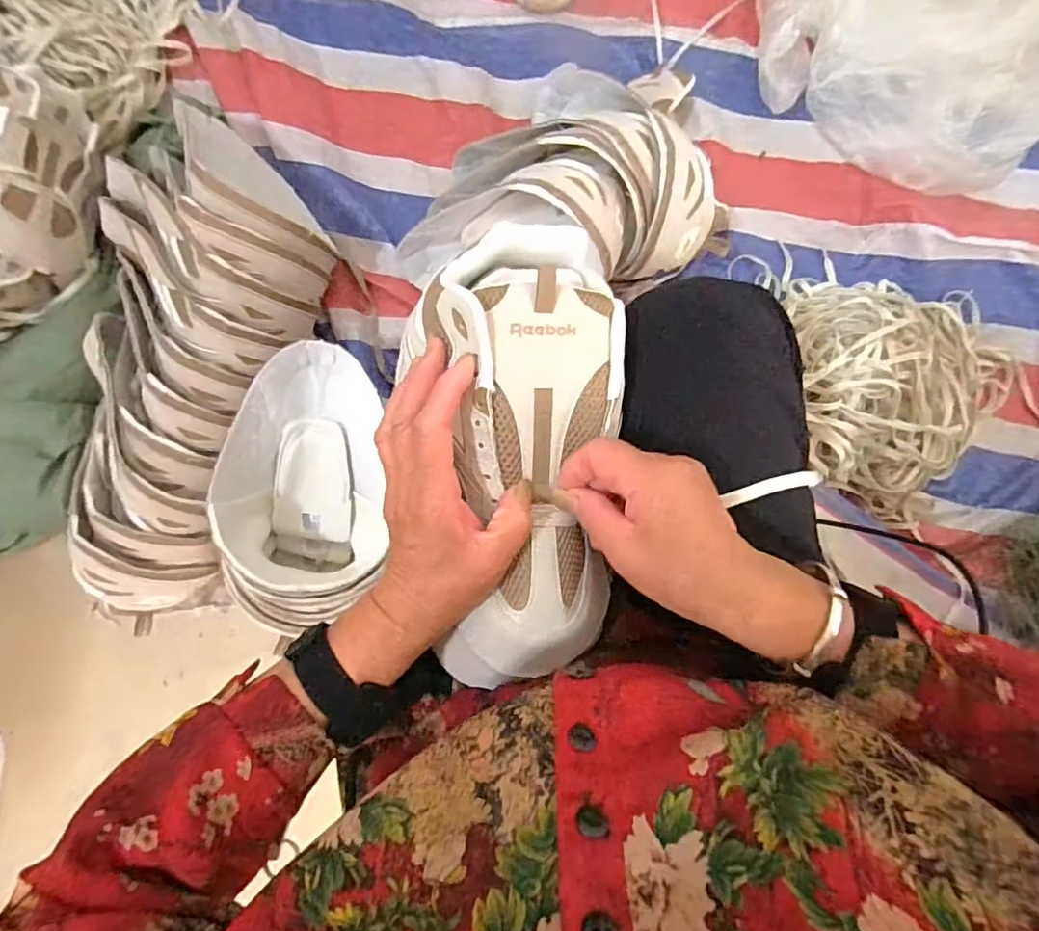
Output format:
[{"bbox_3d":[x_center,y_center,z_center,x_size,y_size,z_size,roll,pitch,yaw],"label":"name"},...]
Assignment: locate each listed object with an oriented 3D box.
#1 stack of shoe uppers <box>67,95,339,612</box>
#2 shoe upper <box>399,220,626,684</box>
[{"bbox_3d":[-0.367,-0.115,0.646,0.223,0.176,0.583,12,92,1],"label":"stack of shoe uppers"},{"bbox_3d":[0.005,-0.010,0.341,0.111,0.071,0.283,2,90,2],"label":"shoe upper"}]

